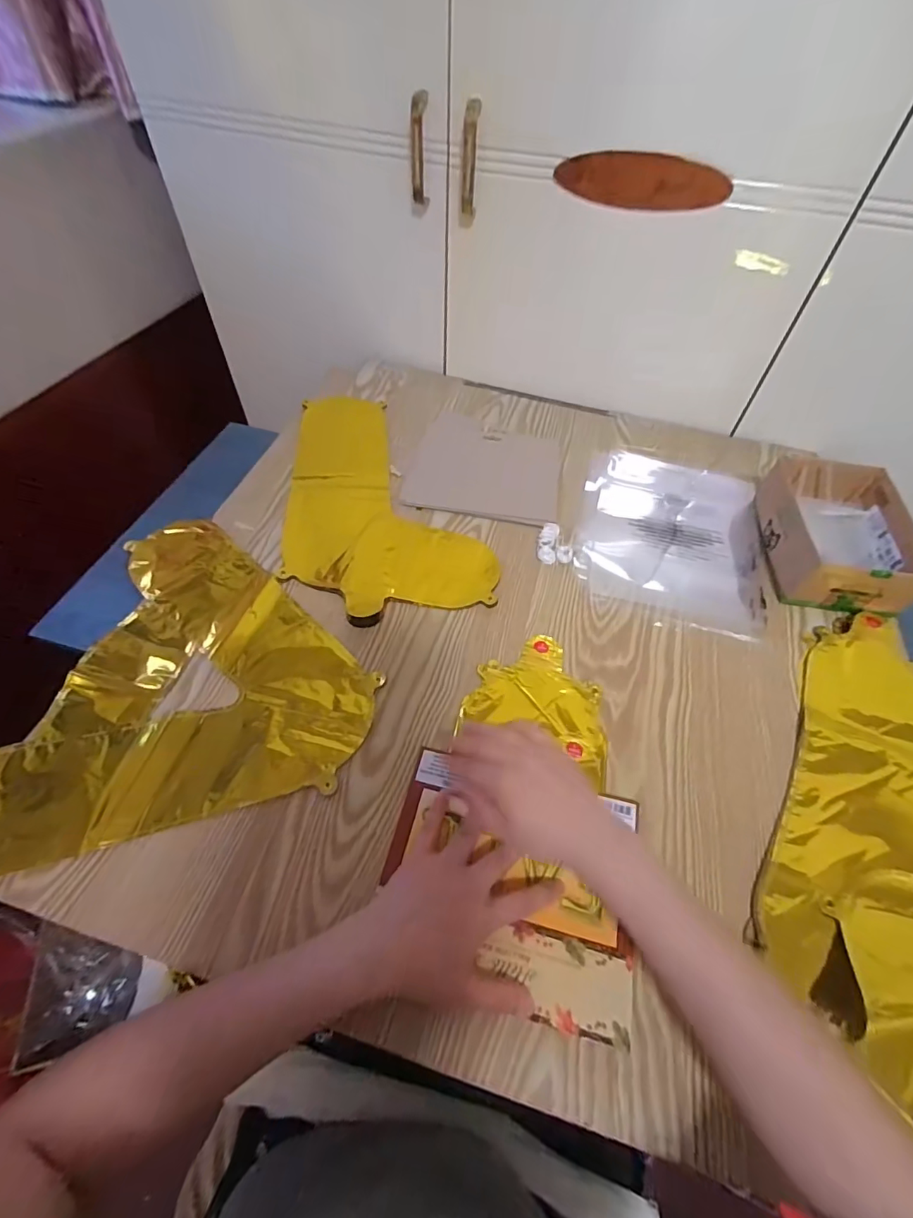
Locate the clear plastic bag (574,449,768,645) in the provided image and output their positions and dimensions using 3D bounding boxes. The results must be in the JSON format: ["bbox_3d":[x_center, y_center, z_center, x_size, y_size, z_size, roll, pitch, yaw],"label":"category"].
[{"bbox_3d":[0.263,-0.093,0.602,0.215,0.011,0.264,14,54,7],"label":"clear plastic bag"}]

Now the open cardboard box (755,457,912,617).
[{"bbox_3d":[0.435,-0.085,0.565,0.135,0.069,0.179,13,54,6],"label":"open cardboard box"}]

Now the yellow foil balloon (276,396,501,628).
[{"bbox_3d":[-0.102,-0.152,0.625,0.227,0.012,0.391,-8,55,-9],"label":"yellow foil balloon"}]

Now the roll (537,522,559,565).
[{"bbox_3d":[0.109,-0.079,0.586,0.023,0.009,0.057,10,54,5],"label":"roll"}]

